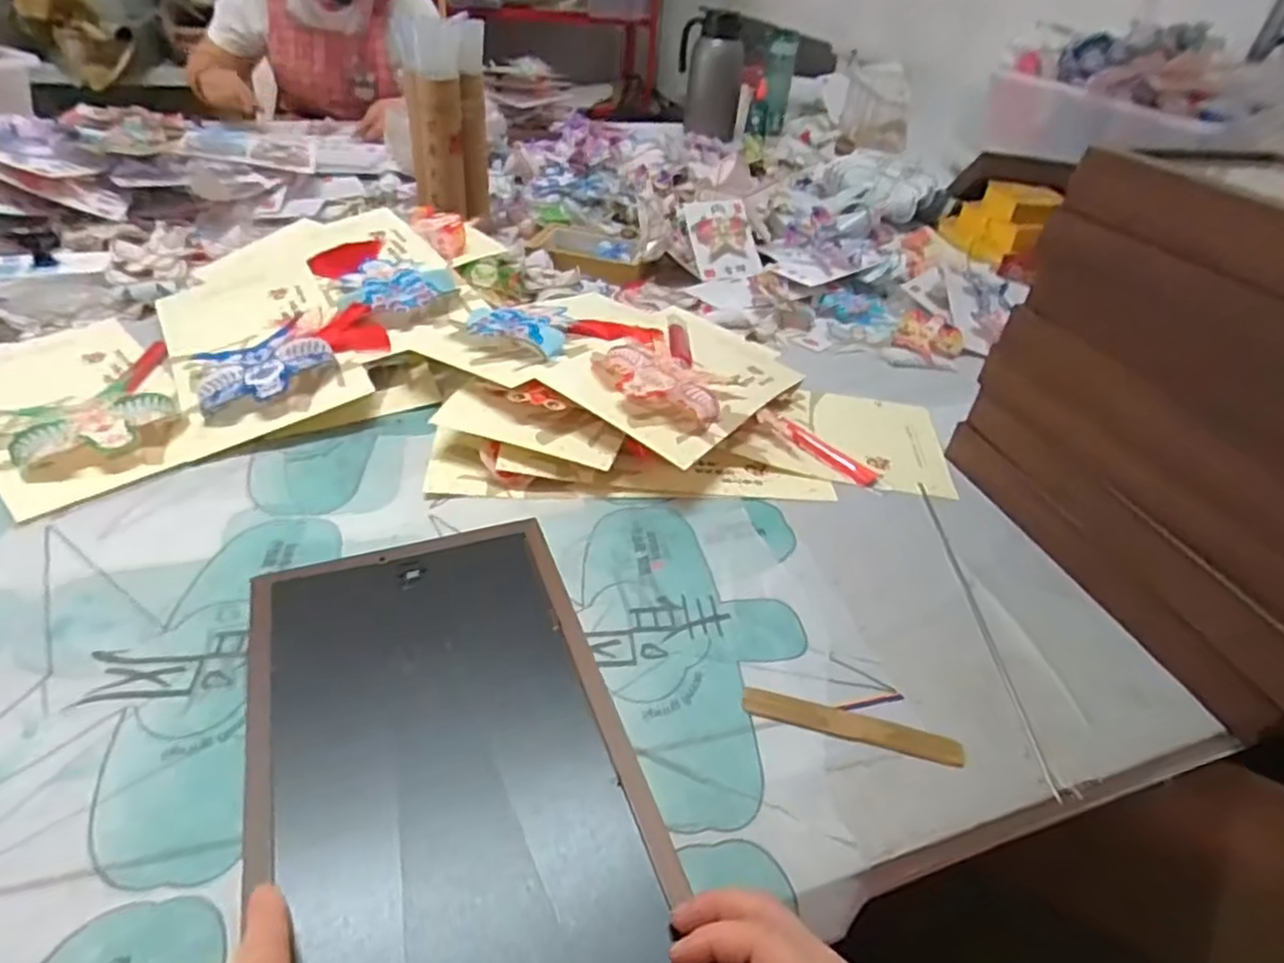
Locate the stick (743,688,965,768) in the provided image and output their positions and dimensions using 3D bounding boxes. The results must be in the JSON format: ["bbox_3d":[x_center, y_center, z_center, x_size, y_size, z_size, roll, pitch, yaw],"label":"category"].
[{"bbox_3d":[0.142,0.164,0.473,0.144,0.006,0.023,12,39,8],"label":"stick"}]

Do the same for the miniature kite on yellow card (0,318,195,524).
[{"bbox_3d":[-0.552,-0.085,0.681,0.309,0.032,0.174,32,46,29],"label":"miniature kite on yellow card"}]

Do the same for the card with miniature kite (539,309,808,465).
[{"bbox_3d":[0.050,-0.122,0.753,0.178,0.027,0.306,32,34,15],"label":"card with miniature kite"}]

